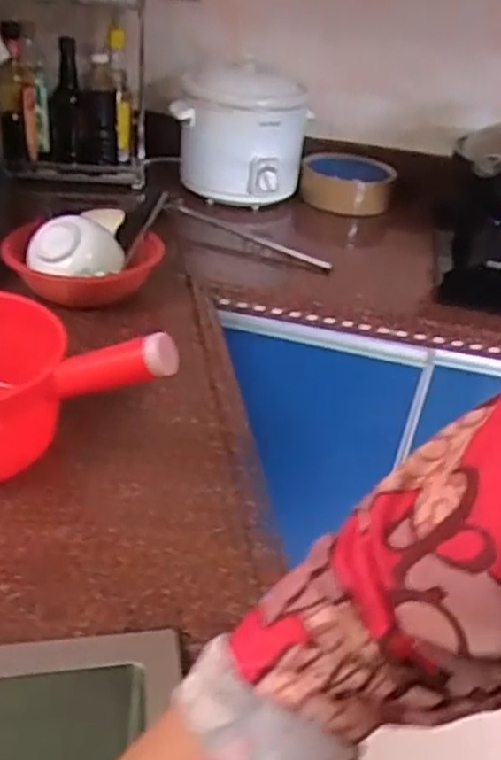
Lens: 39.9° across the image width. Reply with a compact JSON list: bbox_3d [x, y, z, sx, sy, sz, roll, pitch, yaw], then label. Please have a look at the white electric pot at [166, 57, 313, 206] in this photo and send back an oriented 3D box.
[{"bbox_3d":[-0.015,-0.441,1.246,0.231,0.237,0.229,5,33,-4],"label":"white electric pot"}]

